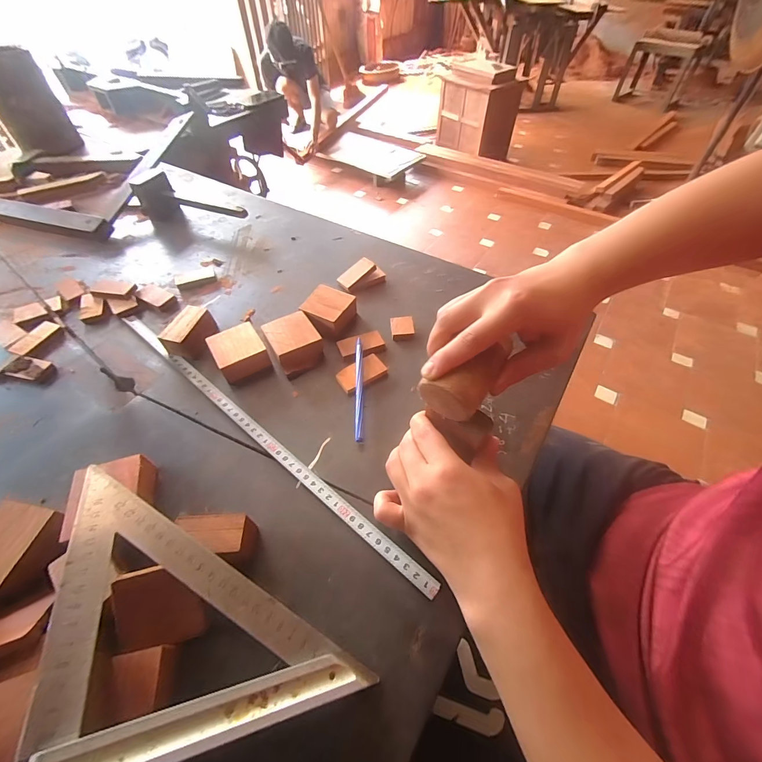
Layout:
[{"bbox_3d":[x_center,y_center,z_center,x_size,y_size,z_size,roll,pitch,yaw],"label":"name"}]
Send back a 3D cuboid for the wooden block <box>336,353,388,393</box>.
[{"bbox_3d":[-0.022,-0.008,0.410,0.055,0.015,0.030,-30,58,-21],"label":"wooden block"}]

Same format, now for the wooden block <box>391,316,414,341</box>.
[{"bbox_3d":[0.027,-0.068,0.456,0.029,0.010,0.036,-2,53,-2],"label":"wooden block"}]

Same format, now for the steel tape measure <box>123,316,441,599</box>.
[{"bbox_3d":[-0.144,0.045,0.374,0.480,0.004,0.018,33,48,23],"label":"steel tape measure"}]

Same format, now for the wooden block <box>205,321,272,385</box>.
[{"bbox_3d":[-0.169,-0.034,0.420,0.054,0.031,0.059,-29,58,-20],"label":"wooden block"}]

